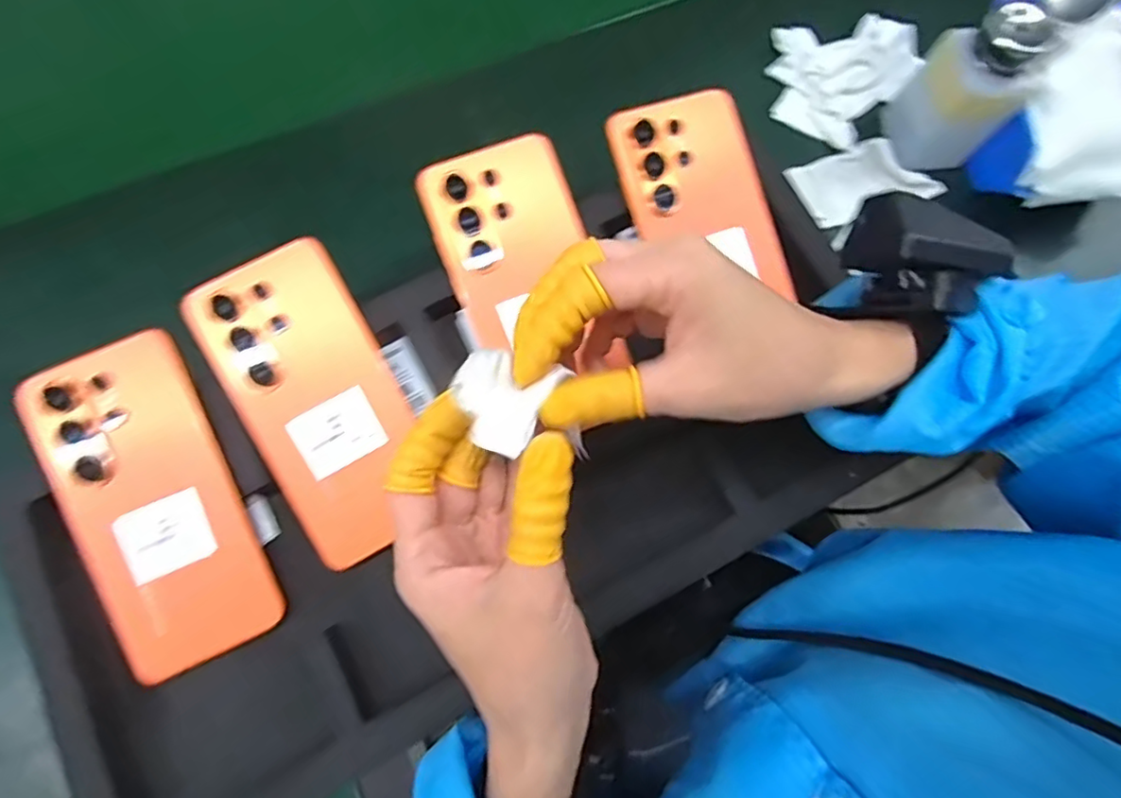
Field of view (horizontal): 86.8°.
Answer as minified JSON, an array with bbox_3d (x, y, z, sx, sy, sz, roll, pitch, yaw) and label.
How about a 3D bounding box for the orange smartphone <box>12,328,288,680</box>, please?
[{"bbox_3d":[-0.213,0.055,0.310,0.081,0.009,0.168,-24,90,-7],"label":"orange smartphone"}]

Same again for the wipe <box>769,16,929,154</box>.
[{"bbox_3d":[0.210,-0.254,0.448,0.099,0.023,0.113,34,77,9],"label":"wipe"}]

